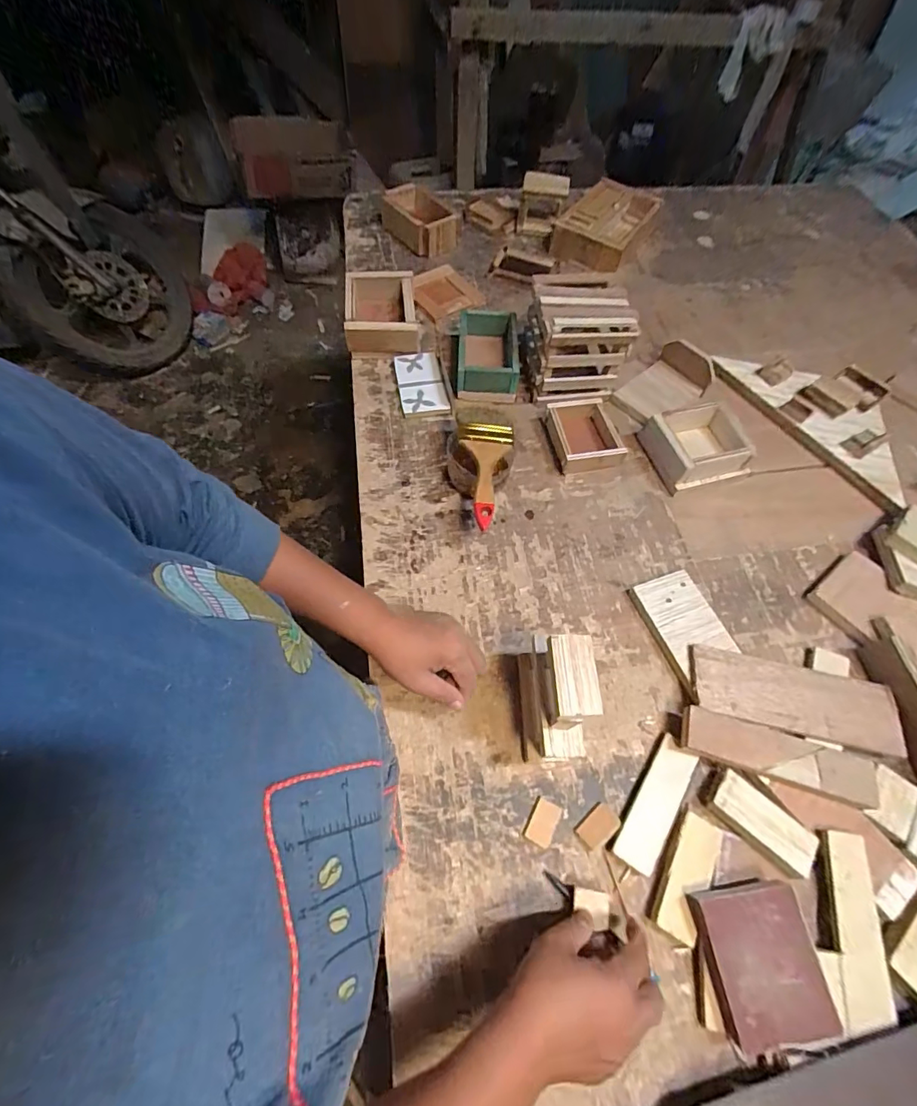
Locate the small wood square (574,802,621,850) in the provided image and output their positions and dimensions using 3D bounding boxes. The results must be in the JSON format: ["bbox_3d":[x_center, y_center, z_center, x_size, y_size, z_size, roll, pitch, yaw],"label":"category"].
[{"bbox_3d":[0.135,0.265,0.453,0.040,0.004,0.025,-35,68,-17],"label":"small wood square"}]

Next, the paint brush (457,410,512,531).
[{"bbox_3d":[0.038,-0.109,0.589,0.069,0.025,0.173,-2,60,-4],"label":"paint brush"}]

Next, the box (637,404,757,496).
[{"bbox_3d":[0.341,-0.153,0.661,0.131,0.052,0.109,-15,63,-8],"label":"box"}]

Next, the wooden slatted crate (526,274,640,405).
[{"bbox_3d":[0.178,-0.318,0.705,0.139,0.127,0.133,-7,62,-4],"label":"wooden slatted crate"}]

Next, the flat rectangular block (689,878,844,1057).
[{"bbox_3d":[0.248,0.333,0.379,0.085,0.021,0.106,-9,63,-5],"label":"flat rectangular block"}]

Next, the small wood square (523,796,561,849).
[{"bbox_3d":[0.082,0.261,0.455,0.027,0.004,0.039,26,65,13],"label":"small wood square"}]

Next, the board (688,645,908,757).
[{"bbox_3d":[0.354,0.154,0.496,0.209,0.008,0.074,11,61,3],"label":"board"}]

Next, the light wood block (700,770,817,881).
[{"bbox_3d":[0.285,0.254,0.445,0.092,0.023,0.044,41,69,19],"label":"light wood block"}]

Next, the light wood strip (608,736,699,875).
[{"bbox_3d":[0.193,0.245,0.460,0.038,0.014,0.124,32,66,15],"label":"light wood strip"}]

